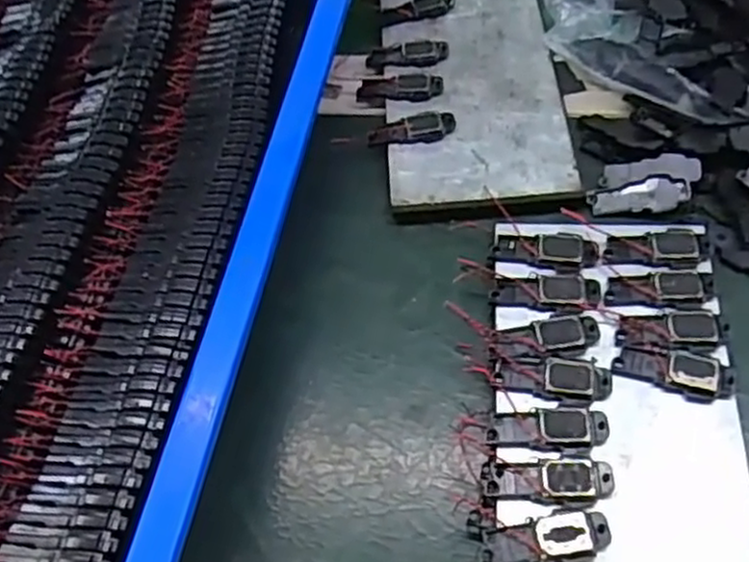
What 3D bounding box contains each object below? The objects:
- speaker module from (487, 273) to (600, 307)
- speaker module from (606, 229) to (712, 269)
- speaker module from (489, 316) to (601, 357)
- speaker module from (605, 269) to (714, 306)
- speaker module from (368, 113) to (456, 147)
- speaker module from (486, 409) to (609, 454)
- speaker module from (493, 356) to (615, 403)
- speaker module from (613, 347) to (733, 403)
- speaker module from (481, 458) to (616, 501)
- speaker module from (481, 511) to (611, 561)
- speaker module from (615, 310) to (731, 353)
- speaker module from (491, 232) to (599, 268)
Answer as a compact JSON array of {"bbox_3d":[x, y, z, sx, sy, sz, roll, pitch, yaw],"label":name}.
[{"bbox_3d":[0.063,0.003,0.281,0.038,0.004,0.013,3,59,8],"label":"speaker module"},{"bbox_3d":[0.106,-0.013,0.286,0.037,0.004,0.017,1,59,7],"label":"speaker module"},{"bbox_3d":[0.060,0.020,0.268,0.039,0.004,0.013,-9,58,1],"label":"speaker module"},{"bbox_3d":[0.103,0.001,0.275,0.038,0.004,0.013,-6,58,3],"label":"speaker module"},{"bbox_3d":[0.017,-0.068,0.341,0.039,0.005,0.013,-10,58,1],"label":"speaker module"},{"bbox_3d":[0.057,0.048,0.250,0.039,0.004,0.014,-1,58,6],"label":"speaker module"},{"bbox_3d":[0.061,0.032,0.260,0.039,0.004,0.015,7,60,11],"label":"speaker module"},{"bbox_3d":[0.102,0.030,0.258,0.039,0.004,0.016,8,60,12],"label":"speaker module"},{"bbox_3d":[0.056,0.063,0.242,0.041,0.005,0.013,0,58,7],"label":"speaker module"},{"bbox_3d":[0.053,0.079,0.232,0.039,0.004,0.015,-10,58,0],"label":"speaker module"},{"bbox_3d":[0.104,0.017,0.265,0.038,0.004,0.016,-5,58,3],"label":"speaker module"},{"bbox_3d":[0.065,-0.013,0.289,0.038,0.004,0.014,-1,58,6],"label":"speaker module"}]

